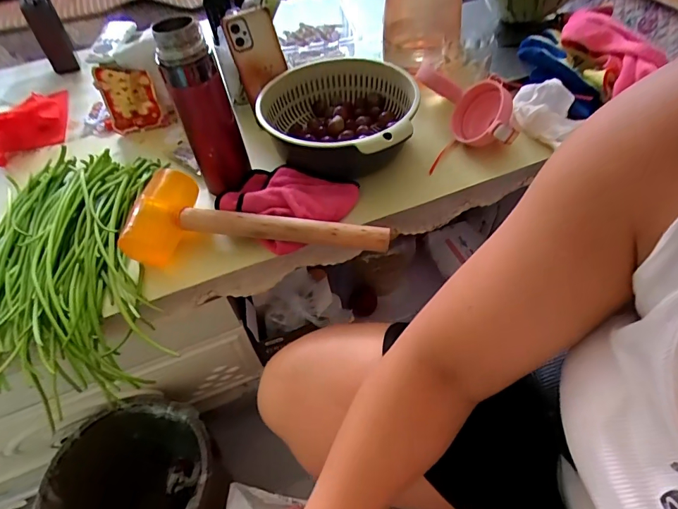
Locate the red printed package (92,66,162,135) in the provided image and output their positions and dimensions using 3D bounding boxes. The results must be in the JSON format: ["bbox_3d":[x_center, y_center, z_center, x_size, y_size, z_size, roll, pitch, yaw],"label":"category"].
[{"bbox_3d":[-0.348,-0.256,0.696,0.089,0.097,0.029,-5,34,-5],"label":"red printed package"}]

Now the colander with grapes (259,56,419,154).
[{"bbox_3d":[-0.002,-0.215,0.641,0.237,0.083,0.260,-3,51,4],"label":"colander with grapes"}]

